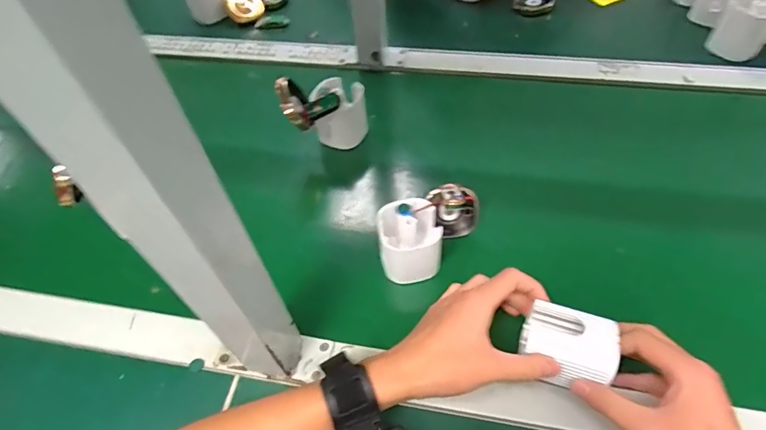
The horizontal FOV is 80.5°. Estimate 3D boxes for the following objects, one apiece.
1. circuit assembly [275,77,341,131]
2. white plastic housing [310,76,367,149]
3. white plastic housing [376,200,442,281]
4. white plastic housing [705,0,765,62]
[{"bbox_3d":[-0.081,-0.127,0.494,0.066,0.047,0.057,-11,50,-8],"label":"circuit assembly"},{"bbox_3d":[-0.050,-0.117,0.545,0.059,0.072,0.059,1,50,4],"label":"white plastic housing"},{"bbox_3d":[0.026,0.025,0.426,0.055,0.064,0.057,-2,54,3],"label":"white plastic housing"},{"bbox_3d":[0.474,-0.247,0.590,0.059,0.059,0.055,37,60,28],"label":"white plastic housing"}]

